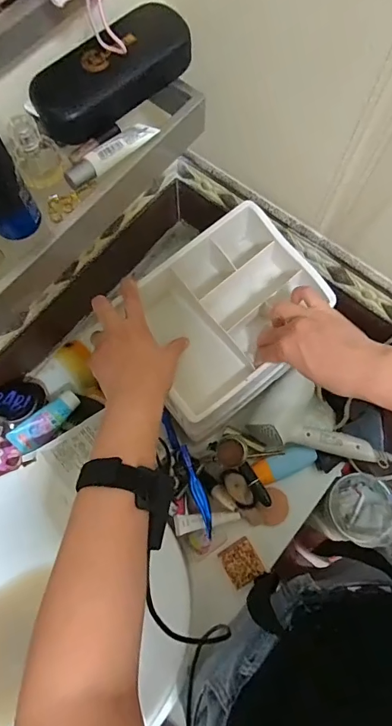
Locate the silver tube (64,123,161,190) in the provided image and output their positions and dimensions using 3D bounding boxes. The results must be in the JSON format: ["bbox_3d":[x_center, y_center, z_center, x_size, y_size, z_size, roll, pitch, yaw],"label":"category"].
[{"bbox_3d":[-0.078,-0.193,0.382,0.095,0.013,0.026,-42,78,-12],"label":"silver tube"}]

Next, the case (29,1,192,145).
[{"bbox_3d":[-0.076,-0.268,0.387,0.156,0.035,0.061,-38,78,-11],"label":"case"}]

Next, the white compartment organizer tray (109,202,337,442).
[{"bbox_3d":[0.030,-0.067,0.524,0.231,0.079,0.182,-39,78,-11],"label":"white compartment organizer tray"}]

